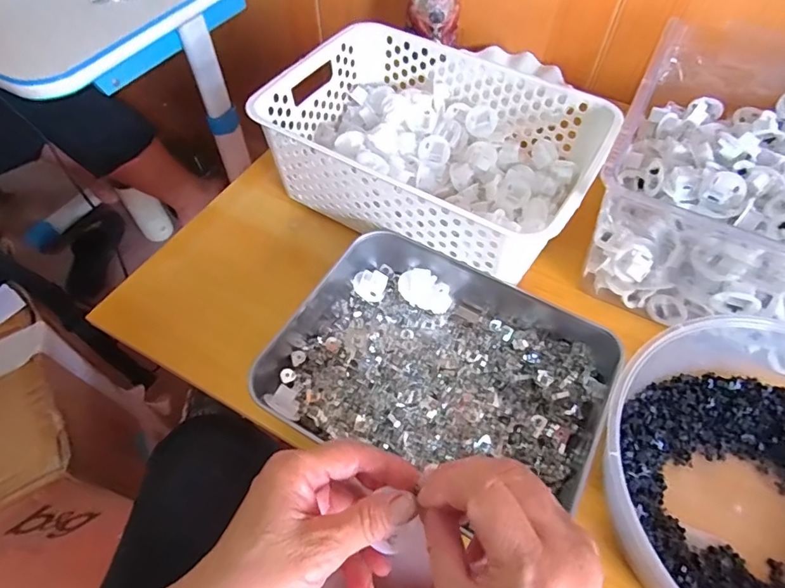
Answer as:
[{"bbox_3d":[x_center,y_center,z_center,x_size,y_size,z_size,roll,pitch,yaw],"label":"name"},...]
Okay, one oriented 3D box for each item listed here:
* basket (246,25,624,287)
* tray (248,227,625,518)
[{"bbox_3d":[0.039,-0.144,0.489,0.303,0.104,0.205,27,60,16],"label":"basket"},{"bbox_3d":[0.041,0.061,0.402,0.264,0.042,0.209,21,59,13],"label":"tray"}]

